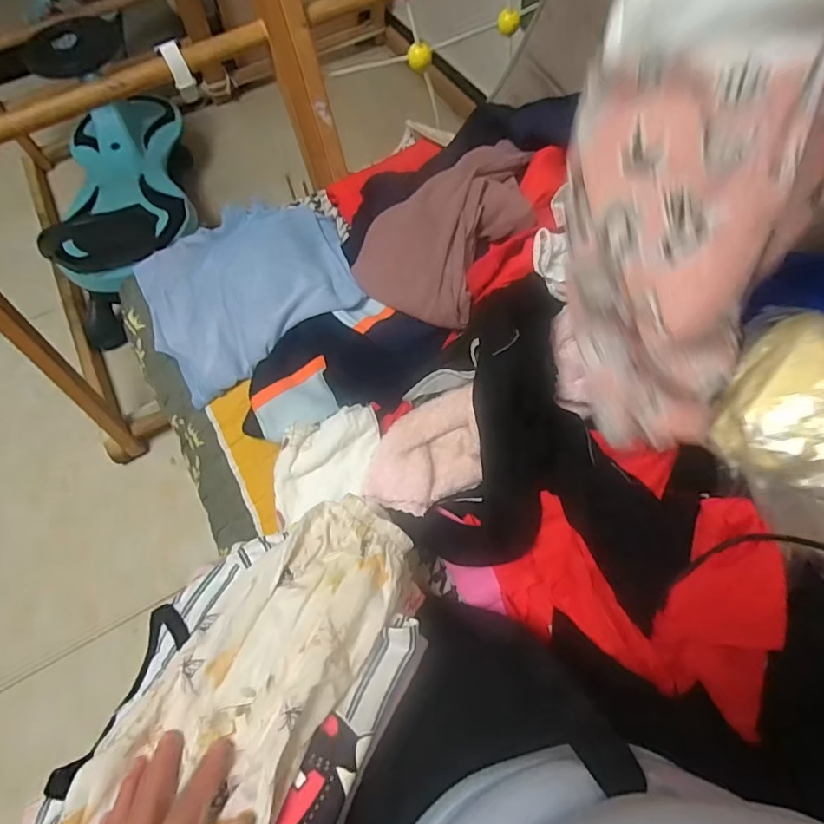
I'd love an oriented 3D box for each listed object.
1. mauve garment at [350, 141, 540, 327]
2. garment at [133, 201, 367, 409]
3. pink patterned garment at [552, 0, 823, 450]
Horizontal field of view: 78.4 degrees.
[{"bbox_3d":[0.053,-0.231,0.605,0.164,0.071,0.259,31,68,18],"label":"mauve garment"},{"bbox_3d":[-0.219,-0.176,0.671,0.264,0.057,0.269,-22,63,-8],"label":"garment"},{"bbox_3d":[0.181,-0.111,0.379,0.080,0.356,0.154,-34,52,-22],"label":"pink patterned garment"}]

